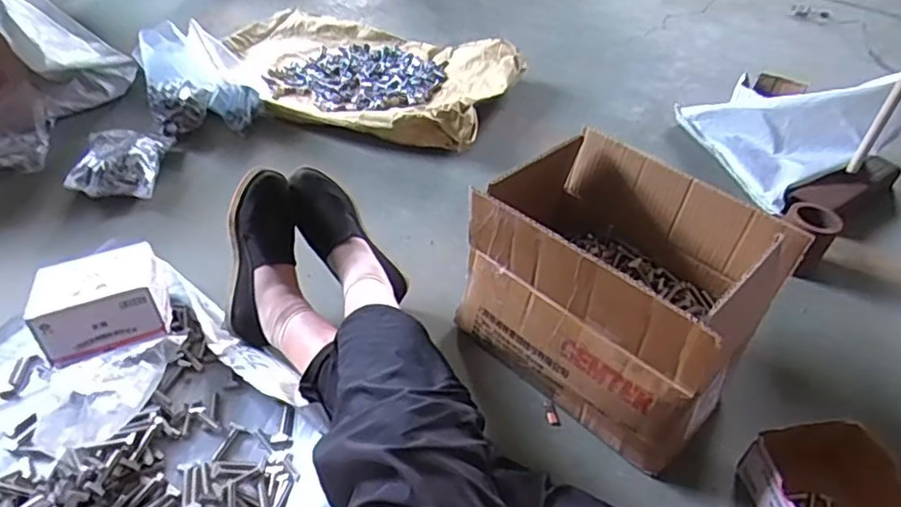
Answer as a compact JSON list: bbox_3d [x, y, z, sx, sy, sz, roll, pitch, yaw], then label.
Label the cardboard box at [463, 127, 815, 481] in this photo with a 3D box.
[{"bbox_3d":[0.217,0.037,0.798,0.251,0.249,0.341,-33,52,-32],"label":"cardboard box"}]

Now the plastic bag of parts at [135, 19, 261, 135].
[{"bbox_3d":[-0.522,-0.365,1.253,0.212,0.190,0.125,-16,46,-21],"label":"plastic bag of parts"}]

